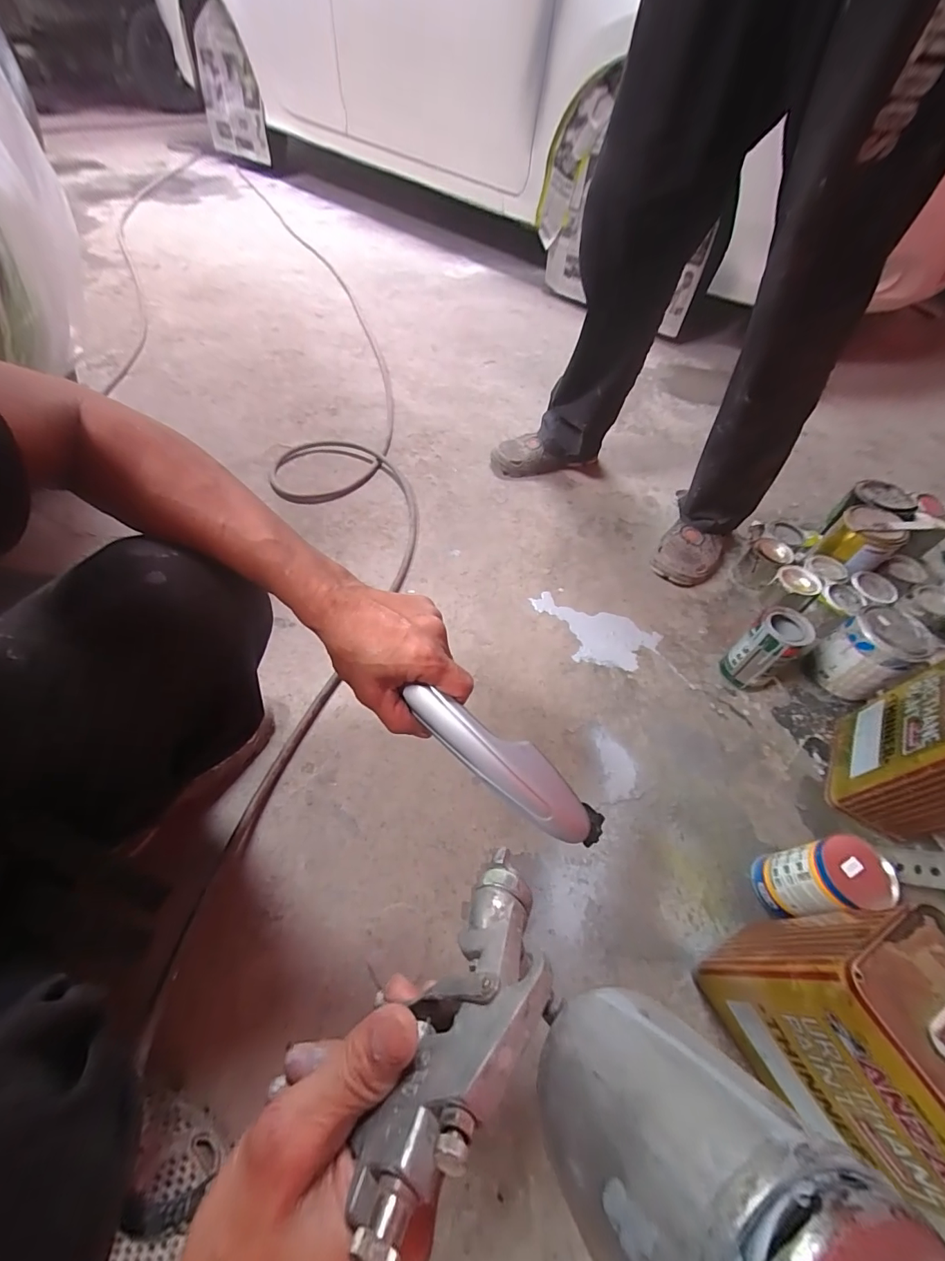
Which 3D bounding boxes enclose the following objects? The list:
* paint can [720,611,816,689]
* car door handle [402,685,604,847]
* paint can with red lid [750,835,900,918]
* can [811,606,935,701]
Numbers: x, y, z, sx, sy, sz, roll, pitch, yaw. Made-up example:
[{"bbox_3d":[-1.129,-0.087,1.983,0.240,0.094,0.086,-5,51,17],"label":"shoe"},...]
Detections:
[{"bbox_3d":[0.460,0.035,0.705,0.078,0.130,0.072,-25,59,-20],"label":"paint can"},{"bbox_3d":[0.023,0.095,0.315,0.162,0.022,0.040,36,59,7],"label":"car door handle"},{"bbox_3d":[0.390,0.284,0.508,0.063,0.141,0.067,2,54,-2],"label":"paint can with red lid"},{"bbox_3d":[0.618,0.040,0.704,0.115,0.136,0.103,-21,58,-18],"label":"can"}]

